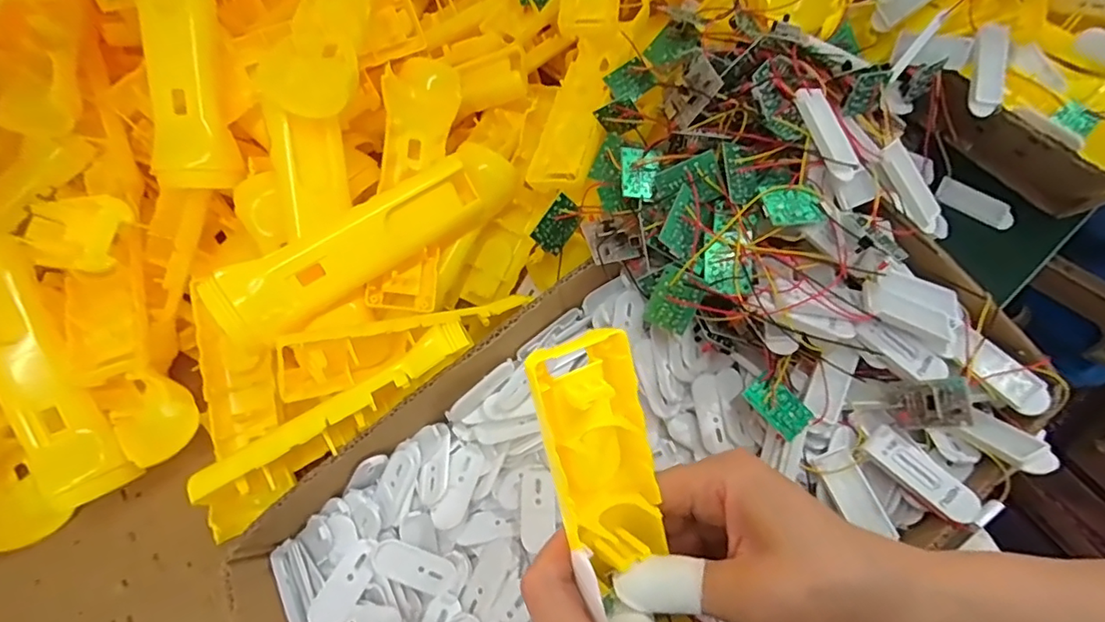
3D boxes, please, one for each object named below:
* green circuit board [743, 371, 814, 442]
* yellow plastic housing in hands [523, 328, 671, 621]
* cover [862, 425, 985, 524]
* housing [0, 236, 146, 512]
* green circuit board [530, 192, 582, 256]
[{"bbox_3d":[0.127,0.053,0.307,0.024,0.004,0.036,-36,74,-24],"label":"green circuit board"},{"bbox_3d":[0.020,0.060,0.222,0.041,0.022,0.100,-15,103,-3],"label":"yellow plastic housing in hands"},{"bbox_3d":[0.197,0.087,0.291,0.020,0.011,0.056,-40,71,-12],"label":"cover"},{"bbox_3d":[-0.306,0.037,0.326,0.041,0.020,0.161,-23,96,-6],"label":"housing"},{"bbox_3d":[0.004,-0.055,0.353,0.034,0.024,0.006,-52,31,3],"label":"green circuit board"}]

